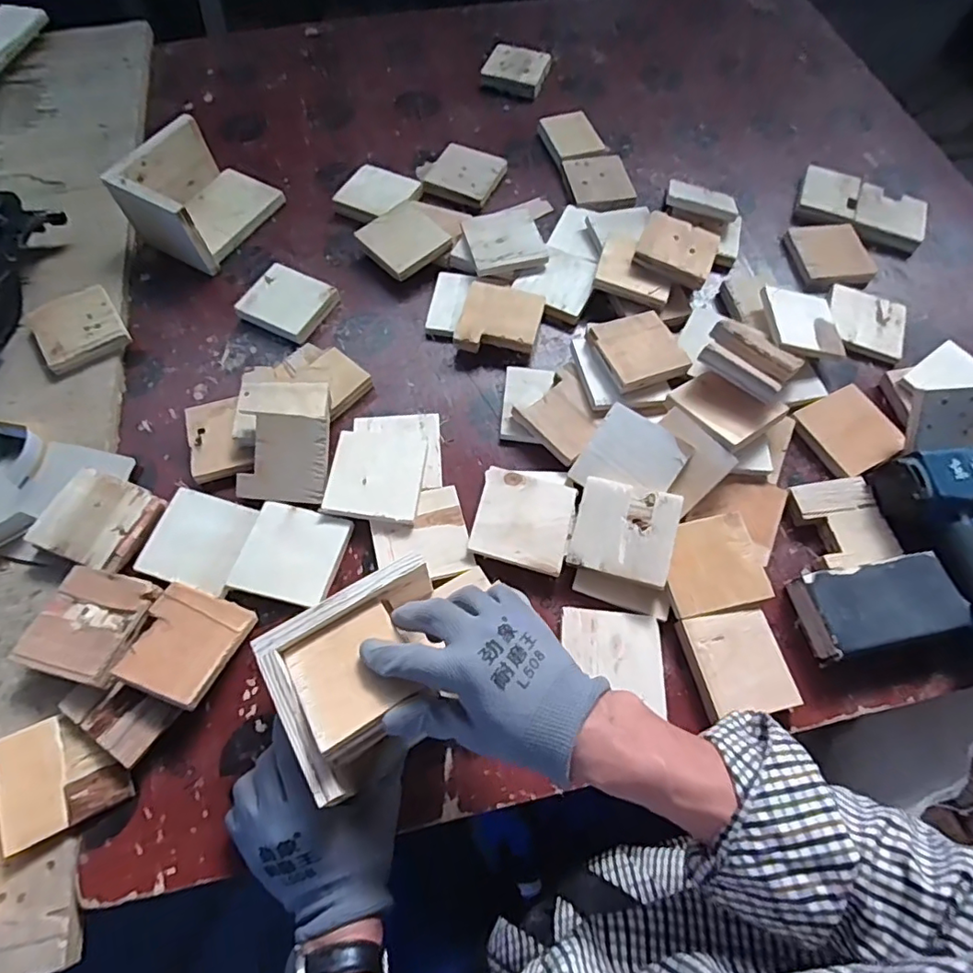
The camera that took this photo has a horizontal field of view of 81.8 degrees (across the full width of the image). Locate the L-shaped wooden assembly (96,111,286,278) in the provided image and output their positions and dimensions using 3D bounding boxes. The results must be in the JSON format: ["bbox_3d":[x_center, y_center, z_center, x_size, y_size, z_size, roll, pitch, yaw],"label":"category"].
[{"bbox_3d":[-0.362,-0.372,0.709,0.126,0.085,0.156,27,67,11],"label":"L-shaped wooden assembly"}]

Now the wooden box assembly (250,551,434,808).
[{"bbox_3d":[-0.086,0.129,0.412,0.137,0.051,0.121,-28,68,-14],"label":"wooden box assembly"}]

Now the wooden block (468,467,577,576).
[{"bbox_3d":[0.037,0.032,0.550,0.091,0.016,0.093,15,65,6],"label":"wooden block"}]

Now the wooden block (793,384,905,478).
[{"bbox_3d":[0.397,-0.062,0.607,0.096,0.019,0.090,-26,68,-13],"label":"wooden block"}]

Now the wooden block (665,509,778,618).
[{"bbox_3d":[0.210,0.072,0.523,0.092,0.014,0.083,-12,65,-7],"label":"wooden block"}]

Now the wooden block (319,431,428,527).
[{"bbox_3d":[-0.110,-0.014,0.569,0.091,0.014,0.103,6,64,1],"label":"wooden block"}]

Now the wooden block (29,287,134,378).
[{"bbox_3d":[-0.467,-0.181,0.646,0.087,0.023,0.084,-33,70,-16],"label":"wooden block"}]

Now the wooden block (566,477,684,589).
[{"bbox_3d":[0.129,0.040,0.523,0.088,0.023,0.089,17,65,7],"label":"wooden block"}]

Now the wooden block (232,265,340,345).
[{"bbox_3d":[-0.239,-0.220,0.676,0.093,0.021,0.087,27,67,11],"label":"wooden block"}]

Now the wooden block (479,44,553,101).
[{"bbox_3d":[0.046,-0.655,0.878,0.095,0.020,0.092,19,65,7],"label":"wooden block"}]

